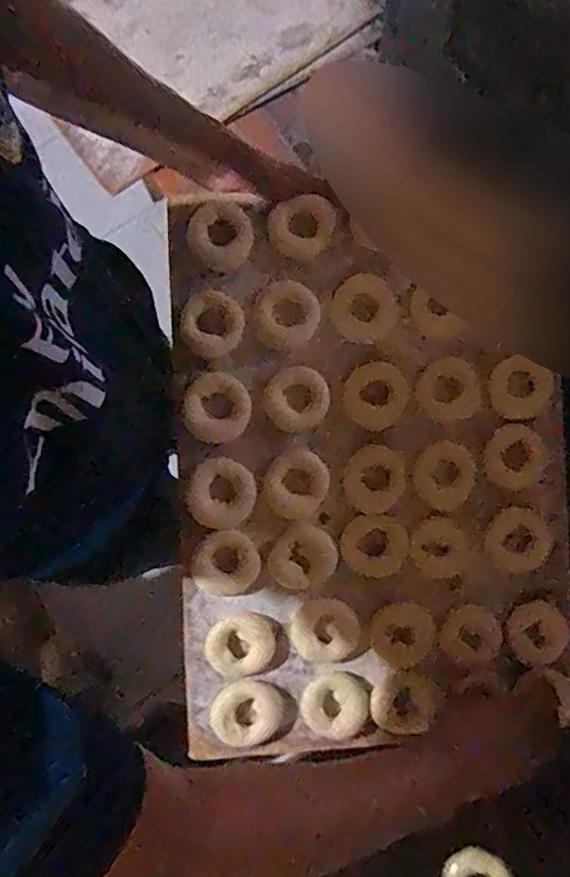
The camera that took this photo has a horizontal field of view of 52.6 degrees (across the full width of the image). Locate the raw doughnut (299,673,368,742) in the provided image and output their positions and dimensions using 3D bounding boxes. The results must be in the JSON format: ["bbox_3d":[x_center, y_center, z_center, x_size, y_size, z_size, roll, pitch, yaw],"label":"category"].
[{"bbox_3d":[0.053,0.281,0.606,0.069,0.013,0.066,0,78,1],"label":"raw doughnut"}]

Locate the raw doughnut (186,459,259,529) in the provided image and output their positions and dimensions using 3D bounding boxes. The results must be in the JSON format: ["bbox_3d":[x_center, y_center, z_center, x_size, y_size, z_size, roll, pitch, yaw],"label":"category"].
[{"bbox_3d":[-0.067,0.058,0.604,0.070,0.012,0.071,0,78,1],"label":"raw doughnut"}]

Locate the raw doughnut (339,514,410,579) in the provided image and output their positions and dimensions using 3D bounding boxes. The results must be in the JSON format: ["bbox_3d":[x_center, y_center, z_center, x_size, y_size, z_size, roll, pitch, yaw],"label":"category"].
[{"bbox_3d":[0.095,0.115,0.612,0.071,0.013,0.062,9,78,3],"label":"raw doughnut"}]

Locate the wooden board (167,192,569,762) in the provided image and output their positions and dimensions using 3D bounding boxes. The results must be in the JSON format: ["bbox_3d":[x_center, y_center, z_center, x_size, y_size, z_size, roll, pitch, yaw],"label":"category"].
[{"bbox_3d":[0.093,0.034,0.612,0.407,0.019,0.553,-2,88,-3],"label":"wooden board"}]

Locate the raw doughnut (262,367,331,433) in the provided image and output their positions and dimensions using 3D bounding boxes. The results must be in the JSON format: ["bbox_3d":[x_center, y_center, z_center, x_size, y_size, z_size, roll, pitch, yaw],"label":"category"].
[{"bbox_3d":[0.013,-0.041,0.605,0.068,0.020,0.063,0,78,1],"label":"raw doughnut"}]

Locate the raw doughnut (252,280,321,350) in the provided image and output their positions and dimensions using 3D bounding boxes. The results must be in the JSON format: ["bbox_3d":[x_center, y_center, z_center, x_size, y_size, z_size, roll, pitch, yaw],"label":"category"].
[{"bbox_3d":[0.002,-0.133,0.617,0.070,0.020,0.067,0,78,1],"label":"raw doughnut"}]

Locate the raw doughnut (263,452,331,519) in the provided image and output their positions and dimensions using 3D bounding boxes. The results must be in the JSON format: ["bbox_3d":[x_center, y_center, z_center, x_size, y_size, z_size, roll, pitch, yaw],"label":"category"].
[{"bbox_3d":[0.012,0.048,0.607,0.063,0.015,0.071,35,81,8],"label":"raw doughnut"}]

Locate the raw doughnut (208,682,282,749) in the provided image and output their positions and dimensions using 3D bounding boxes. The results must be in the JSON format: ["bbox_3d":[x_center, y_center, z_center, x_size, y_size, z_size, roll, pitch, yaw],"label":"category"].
[{"bbox_3d":[-0.039,0.283,0.594,0.069,0.020,0.063,0,78,1],"label":"raw doughnut"}]

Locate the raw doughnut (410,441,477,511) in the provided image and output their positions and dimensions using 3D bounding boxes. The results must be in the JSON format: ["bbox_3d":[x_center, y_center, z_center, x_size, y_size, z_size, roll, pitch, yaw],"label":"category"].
[{"bbox_3d":[0.170,0.039,0.617,0.065,0.012,0.070,0,78,1],"label":"raw doughnut"}]

